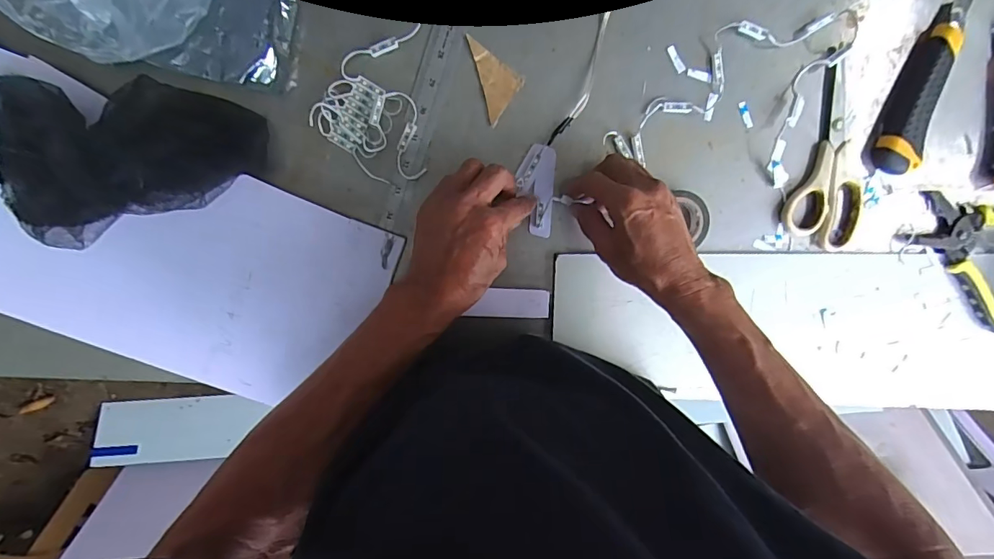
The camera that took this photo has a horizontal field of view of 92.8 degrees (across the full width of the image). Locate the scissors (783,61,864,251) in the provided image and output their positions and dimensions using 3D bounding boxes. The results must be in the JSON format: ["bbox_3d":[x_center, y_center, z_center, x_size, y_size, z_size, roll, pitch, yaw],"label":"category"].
[{"bbox_3d":[0.336,-0.118,0.464,0.078,0.010,0.166,11,97,-5],"label":"scissors"}]

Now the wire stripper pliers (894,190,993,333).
[{"bbox_3d":[0.496,-0.041,0.483,0.148,0.015,0.146,26,95,-7],"label":"wire stripper pliers"}]

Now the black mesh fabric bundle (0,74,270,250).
[{"bbox_3d":[-0.312,-0.097,0.392,0.217,0.053,0.133,0,98,-4],"label":"black mesh fabric bundle"}]

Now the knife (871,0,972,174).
[{"bbox_3d":[0.409,-0.187,0.452,0.039,0.020,0.168,17,96,-6],"label":"knife"}]

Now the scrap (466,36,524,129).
[{"bbox_3d":[0.003,-0.184,0.433,0.039,0.004,0.075,-15,98,-2],"label":"scrap"}]

